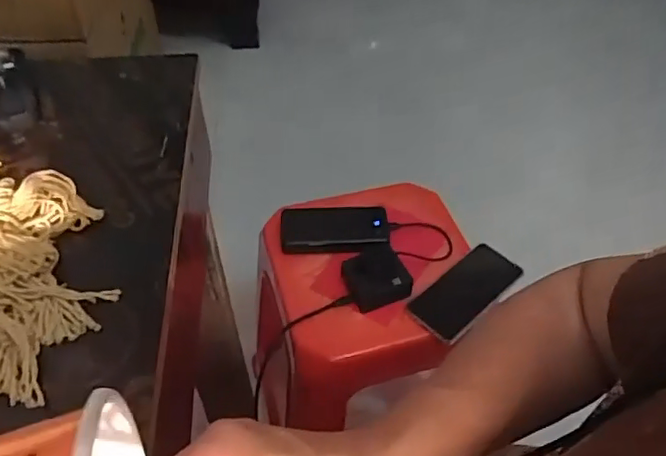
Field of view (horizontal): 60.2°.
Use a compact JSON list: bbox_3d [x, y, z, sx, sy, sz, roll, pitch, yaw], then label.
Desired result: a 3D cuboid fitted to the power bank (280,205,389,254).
[{"bbox_3d":[0.003,-0.004,0.841,0.157,0.024,0.077,-6,48,-6],"label":"power bank"}]

